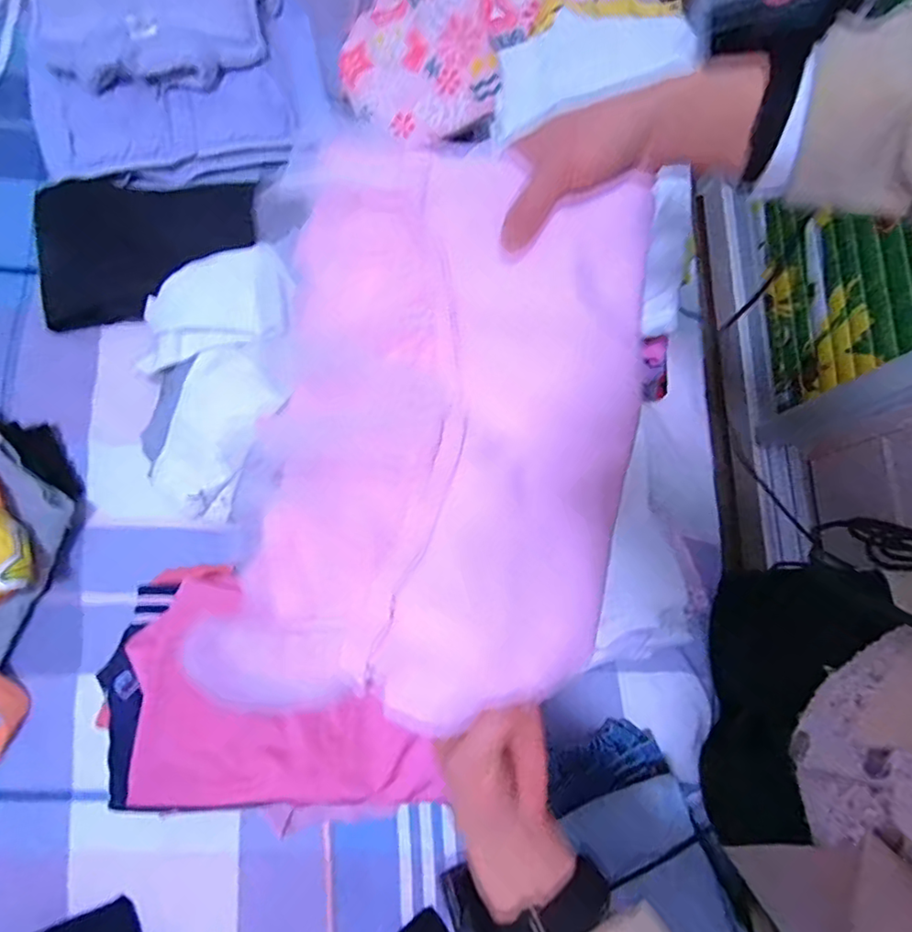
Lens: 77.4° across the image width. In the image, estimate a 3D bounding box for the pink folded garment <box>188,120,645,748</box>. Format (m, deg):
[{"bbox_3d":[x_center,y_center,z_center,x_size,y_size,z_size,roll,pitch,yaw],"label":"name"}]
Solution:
[{"bbox_3d":[-0.014,-0.022,0.328,0.226,0.070,0.314,8,78,0],"label":"pink folded garment"}]

